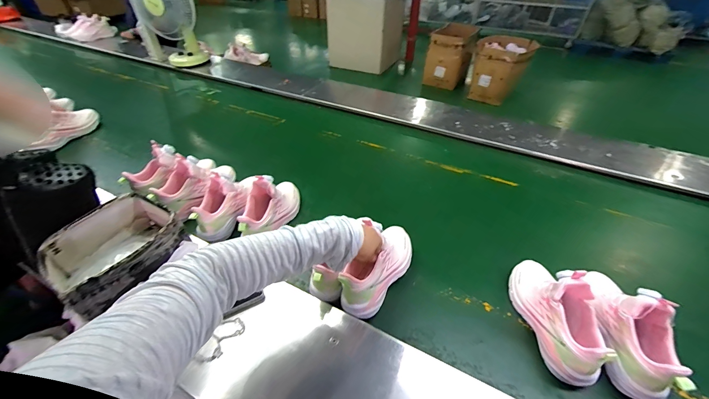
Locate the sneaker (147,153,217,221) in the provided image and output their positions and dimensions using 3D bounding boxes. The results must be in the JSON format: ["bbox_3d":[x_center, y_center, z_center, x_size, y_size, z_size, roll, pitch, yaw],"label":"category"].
[{"bbox_3d":[-0.446,-0.063,0.831,0.087,0.114,0.220,16,44,15],"label":"sneaker"}]

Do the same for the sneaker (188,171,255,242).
[{"bbox_3d":[-0.316,0.001,0.758,0.090,0.116,0.205,15,44,15],"label":"sneaker"}]

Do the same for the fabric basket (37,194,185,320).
[{"bbox_3d":[-0.466,0.097,0.607,0.181,0.101,0.212,29,49,27],"label":"fabric basket"}]

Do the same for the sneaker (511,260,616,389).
[{"bbox_3d":[0.367,0.194,0.554,0.075,0.126,0.230,-4,42,-5],"label":"sneaker"}]

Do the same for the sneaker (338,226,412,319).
[{"bbox_3d":[0.056,0.130,0.623,0.076,0.094,0.216,25,45,27],"label":"sneaker"}]

